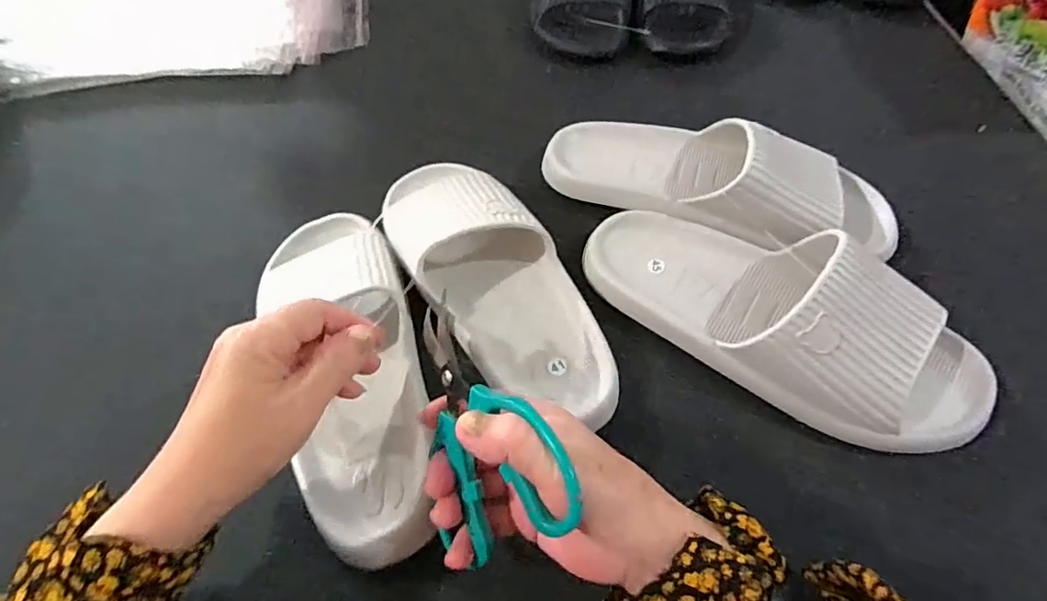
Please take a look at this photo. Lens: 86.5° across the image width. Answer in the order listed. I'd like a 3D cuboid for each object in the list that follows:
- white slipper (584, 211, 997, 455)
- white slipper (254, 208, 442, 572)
[{"bbox_3d":[0.175,0.001,0.379,0.273,0.063,0.109,28,63,18],"label":"white slipper"},{"bbox_3d":[-0.122,0.044,0.378,0.101,0.061,0.253,-14,68,-6],"label":"white slipper"}]

